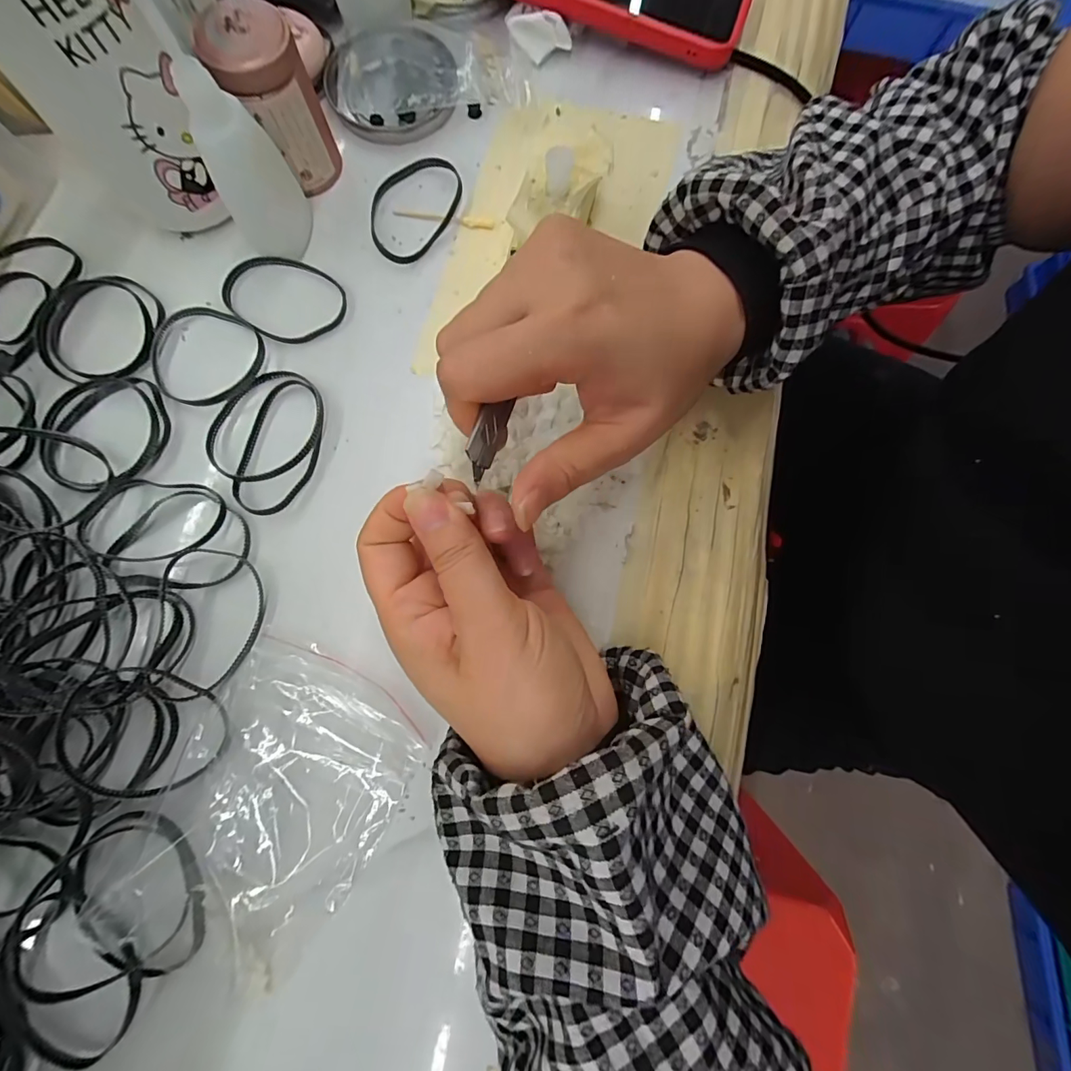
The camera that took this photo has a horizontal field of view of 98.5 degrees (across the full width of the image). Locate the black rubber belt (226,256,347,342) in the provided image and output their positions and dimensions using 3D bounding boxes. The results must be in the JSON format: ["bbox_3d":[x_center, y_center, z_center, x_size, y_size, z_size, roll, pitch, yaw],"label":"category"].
[{"bbox_3d":[-0.140,-0.132,0.257,0.067,0.004,0.048,15,79,2],"label":"black rubber belt"}]

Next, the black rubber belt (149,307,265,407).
[{"bbox_3d":[-0.177,-0.097,0.250,0.059,0.005,0.058,0,79,-1],"label":"black rubber belt"}]

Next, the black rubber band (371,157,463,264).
[{"bbox_3d":[-0.072,-0.191,0.270,0.047,0.005,0.072,17,79,2],"label":"black rubber band"}]

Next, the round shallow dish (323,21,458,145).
[{"bbox_3d":[-0.088,-0.279,0.282,0.077,0.010,0.079,-6,79,-3],"label":"round shallow dish"}]

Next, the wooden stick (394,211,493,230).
[{"bbox_3d":[-0.054,-0.186,0.270,0.058,0.004,0.007,7,79,0],"label":"wooden stick"}]

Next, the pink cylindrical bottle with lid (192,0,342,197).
[{"bbox_3d":[-0.140,-0.226,0.244,0.043,0.066,0.040,0,79,-1],"label":"pink cylindrical bottle with lid"}]

